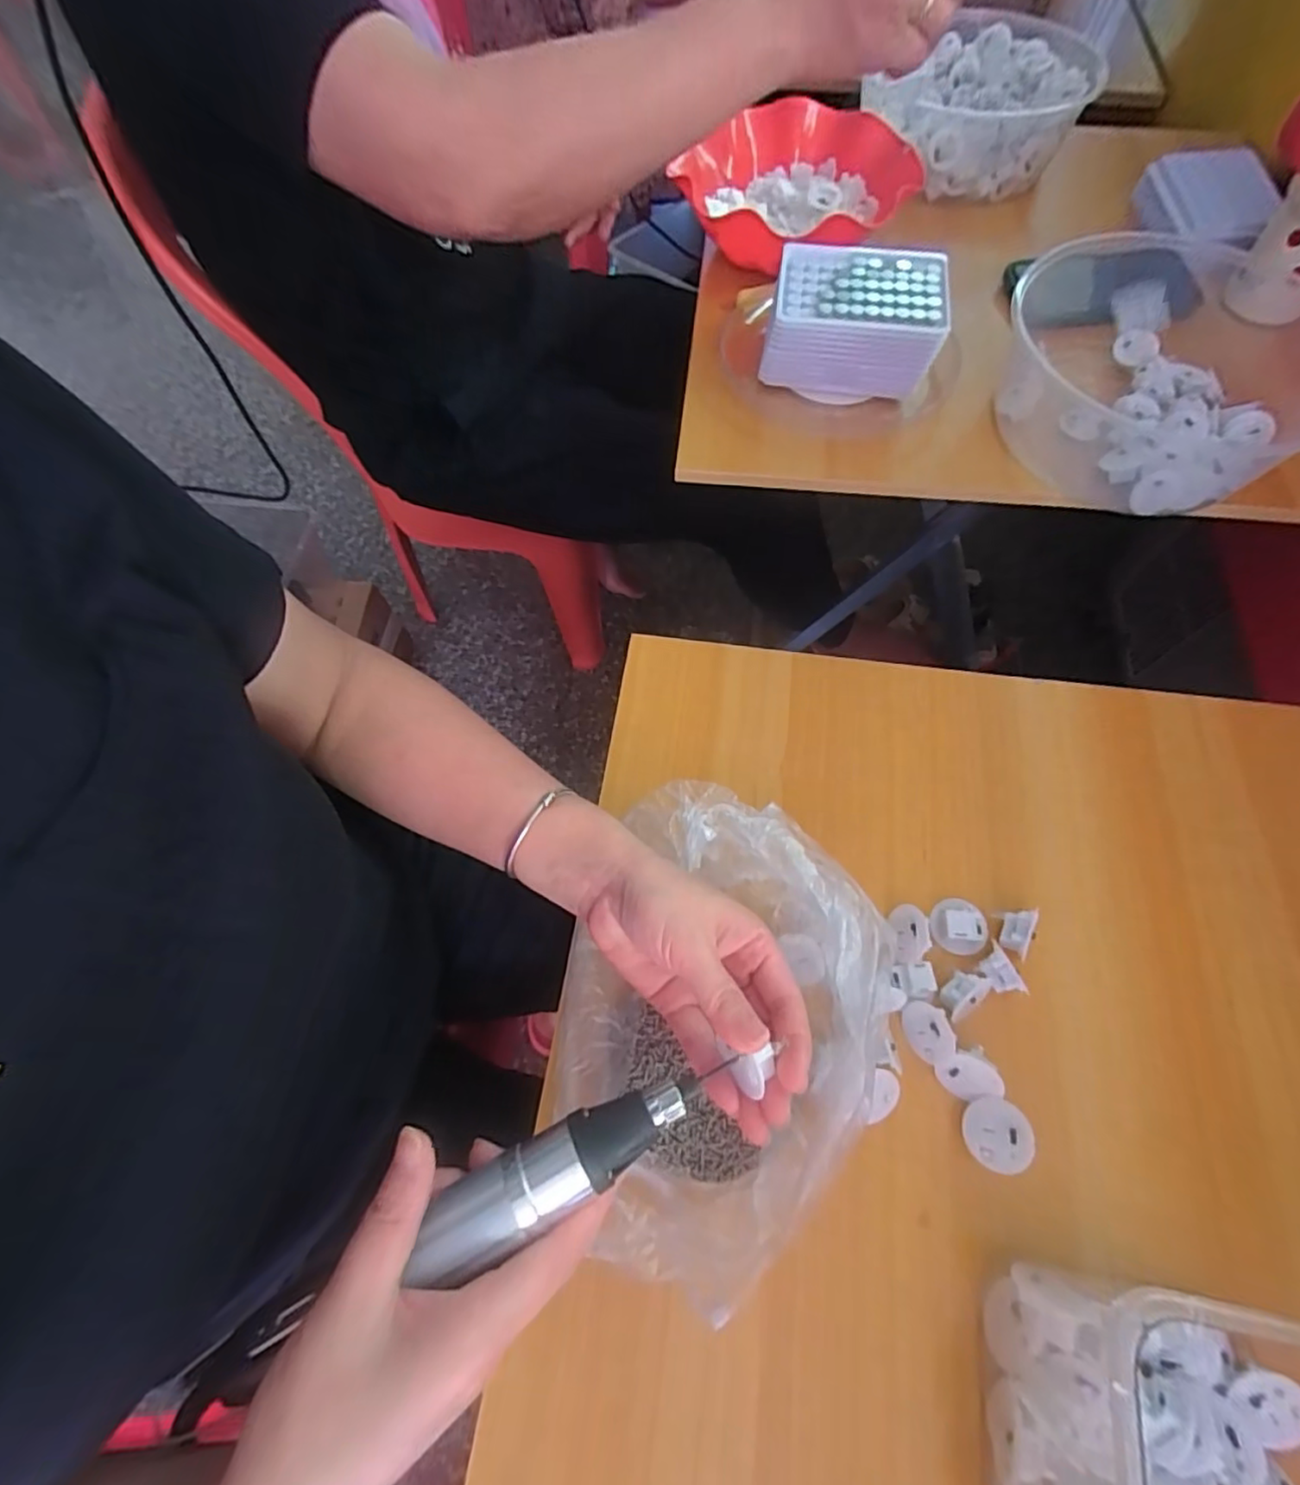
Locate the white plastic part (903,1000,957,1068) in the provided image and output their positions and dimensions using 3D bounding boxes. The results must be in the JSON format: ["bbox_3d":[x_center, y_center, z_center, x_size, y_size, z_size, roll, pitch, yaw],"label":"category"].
[{"bbox_3d":[0.154,0.158,0.341,0.013,0.026,0.032,3,59,-48],"label":"white plastic part"}]

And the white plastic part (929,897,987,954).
[{"bbox_3d":[0.184,0.108,0.366,0.030,0.012,0.030,15,66,9],"label":"white plastic part"}]

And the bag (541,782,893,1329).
[{"bbox_3d":[0.029,0.143,0.336,0.163,0.081,0.234,16,66,9],"label":"bag"}]

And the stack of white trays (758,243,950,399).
[{"bbox_3d":[0.164,-0.340,0.504,0.135,0.062,0.105,11,65,7],"label":"stack of white trays"}]

